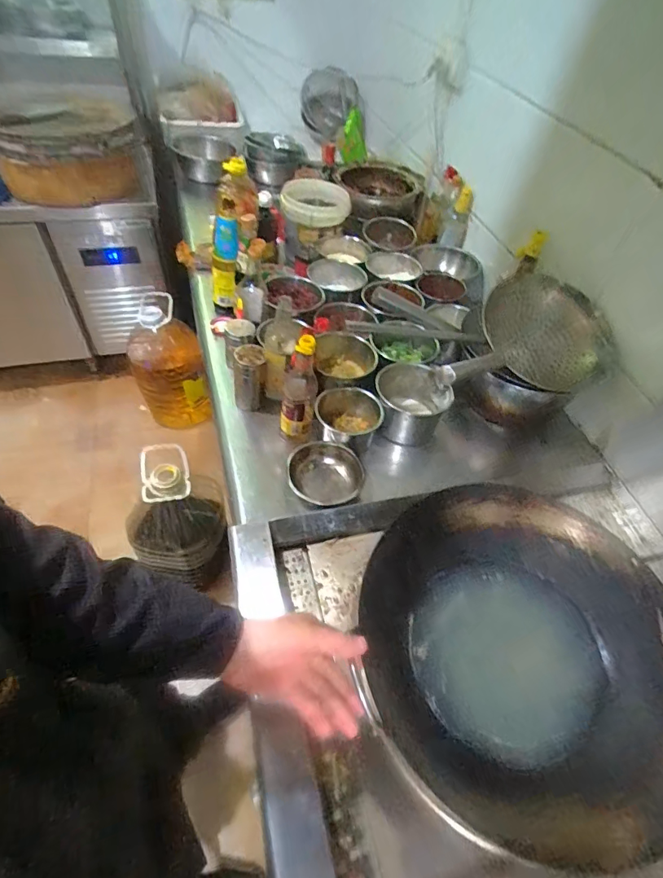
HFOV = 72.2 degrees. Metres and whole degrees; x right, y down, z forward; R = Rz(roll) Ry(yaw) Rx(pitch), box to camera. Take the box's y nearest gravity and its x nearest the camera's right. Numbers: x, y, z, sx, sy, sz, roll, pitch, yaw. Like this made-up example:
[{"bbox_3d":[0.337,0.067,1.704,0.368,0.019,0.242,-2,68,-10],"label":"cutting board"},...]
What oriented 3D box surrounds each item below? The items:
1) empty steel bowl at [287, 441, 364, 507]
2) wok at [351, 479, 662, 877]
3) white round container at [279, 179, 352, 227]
[{"bbox_3d":[-0.010,0.075,0.834,0.133,0.066,0.128,3,51,-4],"label":"empty steel bowl"},{"bbox_3d":[0.252,0.281,0.610,0.389,0.145,0.431,-36,63,-29],"label":"wok"},{"bbox_3d":[-0.026,-0.589,1.123,0.176,0.084,0.094,-25,58,-23],"label":"white round container"}]

